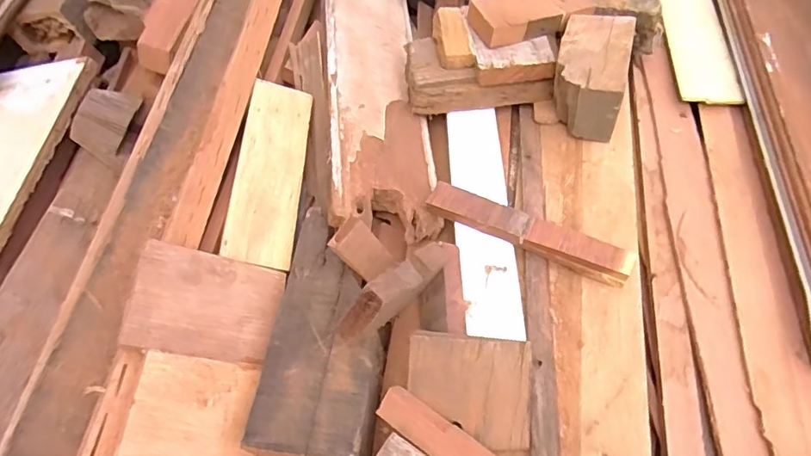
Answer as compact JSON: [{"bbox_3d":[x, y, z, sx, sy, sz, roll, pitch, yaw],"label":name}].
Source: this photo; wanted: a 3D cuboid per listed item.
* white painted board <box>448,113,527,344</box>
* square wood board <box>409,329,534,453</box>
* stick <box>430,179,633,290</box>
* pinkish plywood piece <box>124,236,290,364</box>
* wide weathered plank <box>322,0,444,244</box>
[{"bbox_3d":[0.089,-0.021,0.593,0.065,0.011,0.309,-1,56,3],"label":"white painted board"},{"bbox_3d":[0.059,0.147,0.464,0.110,0.011,0.096,5,86,0],"label":"square wood board"},{"bbox_3d":[0.130,0.005,0.555,0.221,0.026,0.037,22,60,17],"label":"stick"},{"bbox_3d":[-0.193,0.075,0.509,0.139,0.011,0.103,21,57,-34],"label":"pinkish plywood piece"},{"bbox_3d":[-0.046,-0.219,0.704,0.134,0.028,0.512,5,57,-19],"label":"wide weathered plank"}]

